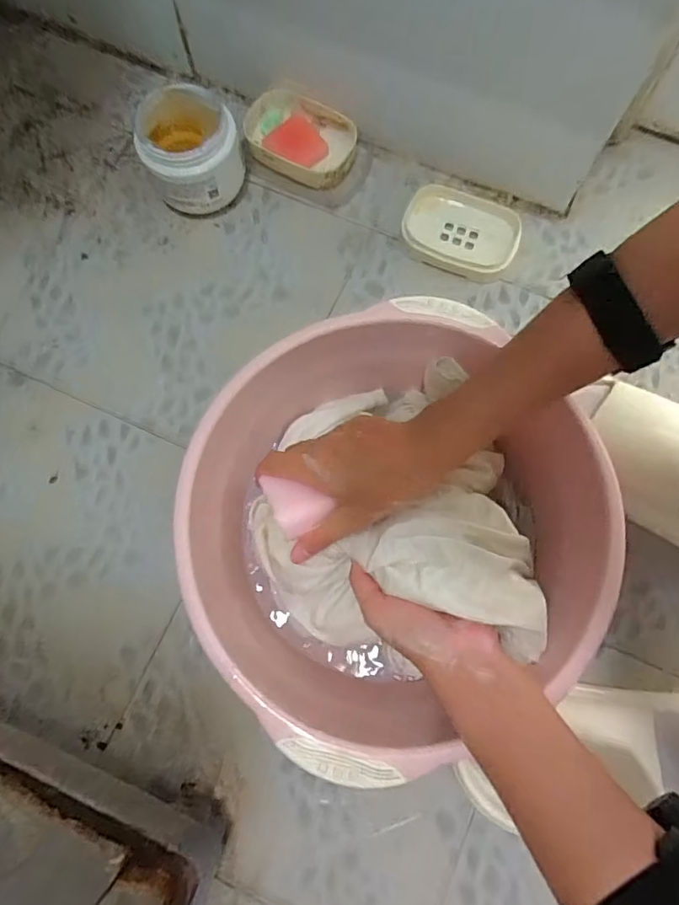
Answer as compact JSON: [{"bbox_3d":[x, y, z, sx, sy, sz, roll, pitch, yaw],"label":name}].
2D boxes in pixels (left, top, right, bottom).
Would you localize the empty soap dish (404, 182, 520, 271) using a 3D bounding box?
[{"bbox_3d":[0.129,-0.238,0.553,0.120,0.023,0.091,15,77,4],"label":"empty soap dish"}]

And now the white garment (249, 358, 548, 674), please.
[{"bbox_3d":[0.033,0.041,0.400,0.201,0.099,0.234,-10,76,-2],"label":"white garment"}]

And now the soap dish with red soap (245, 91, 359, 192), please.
[{"bbox_3d":[-0.046,-0.344,0.572,0.130,0.032,0.084,24,78,6],"label":"soap dish with red soap"}]

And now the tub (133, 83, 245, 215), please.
[{"bbox_3d":[-0.149,-0.300,0.532,0.096,0.096,0.081,-15,77,-3],"label":"tub"}]

